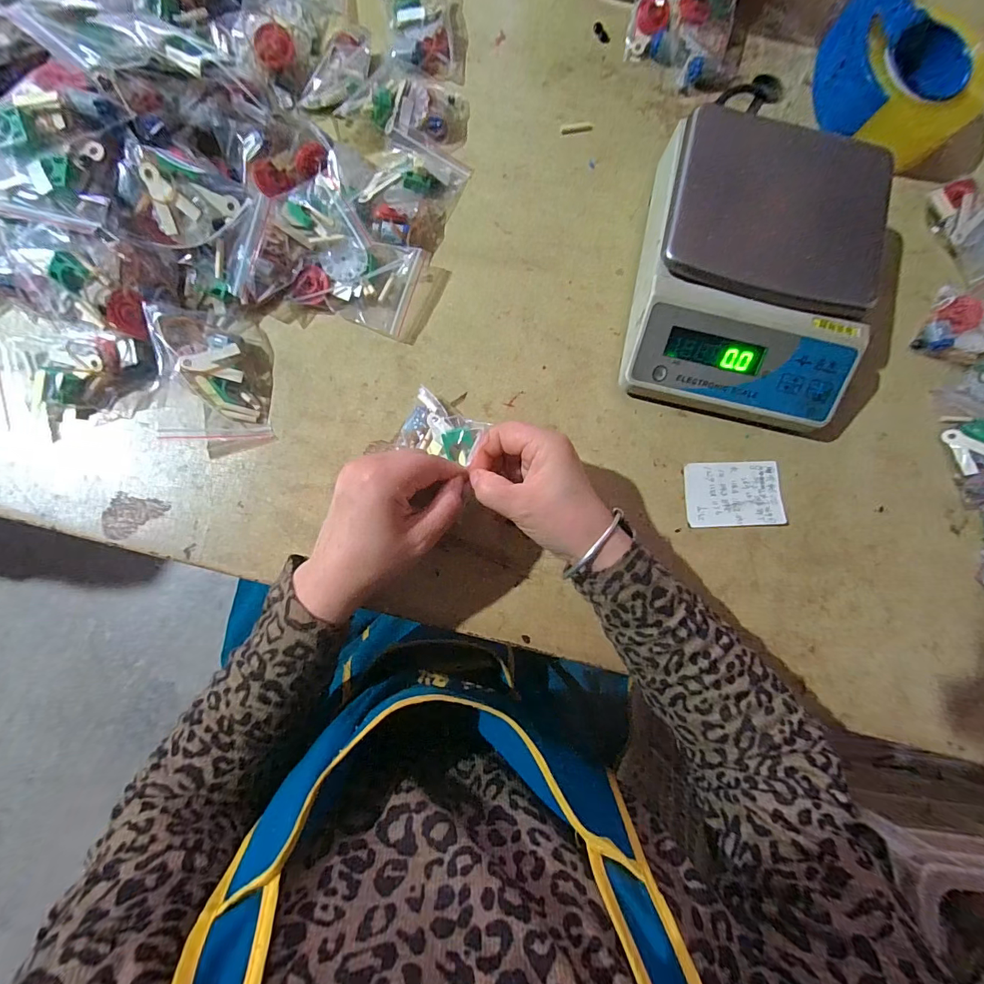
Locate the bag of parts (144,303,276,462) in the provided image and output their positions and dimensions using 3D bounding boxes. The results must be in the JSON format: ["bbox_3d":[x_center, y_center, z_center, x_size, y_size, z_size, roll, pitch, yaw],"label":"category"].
[{"bbox_3d":[-0.241,-0.096,0.363,0.093,0.032,0.120,-5,84,-4],"label":"bag of parts"}]

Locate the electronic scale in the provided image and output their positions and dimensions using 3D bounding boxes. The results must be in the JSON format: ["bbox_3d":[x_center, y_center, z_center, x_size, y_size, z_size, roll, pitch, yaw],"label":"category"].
[{"bbox_3d":[0.227,-0.193,0.379,0.191,0.084,0.245,10,83,-3],"label":"electronic scale"}]

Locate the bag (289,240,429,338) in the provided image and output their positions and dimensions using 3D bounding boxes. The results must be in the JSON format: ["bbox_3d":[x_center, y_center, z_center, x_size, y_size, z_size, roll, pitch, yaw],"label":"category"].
[{"bbox_3d":[-0.116,-0.194,0.386,0.095,0.025,0.080,19,83,-1],"label":"bag"}]

